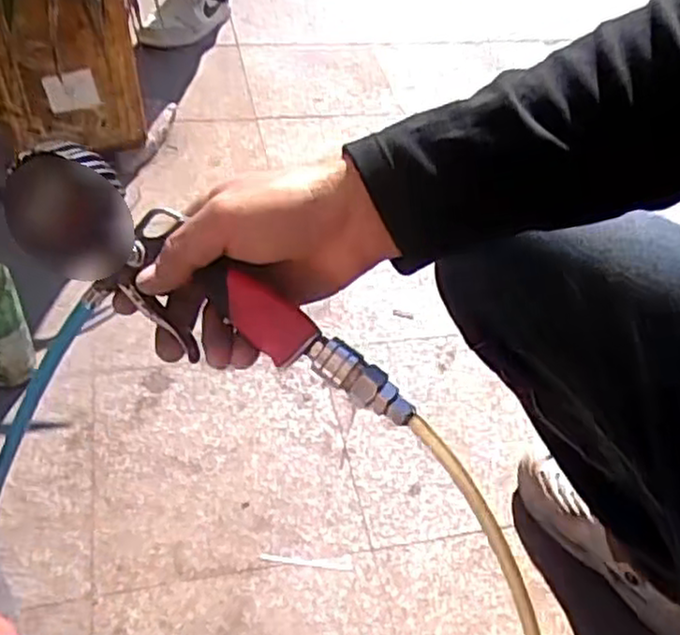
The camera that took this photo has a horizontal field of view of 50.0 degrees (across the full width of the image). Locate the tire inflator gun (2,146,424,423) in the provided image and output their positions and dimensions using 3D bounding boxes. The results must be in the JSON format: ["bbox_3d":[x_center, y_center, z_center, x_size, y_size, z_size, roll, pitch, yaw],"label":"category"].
[{"bbox_3d":[-0.076,-0.019,0.418,0.263,0.069,0.042,27,48,12],"label":"tire inflator gun"}]

